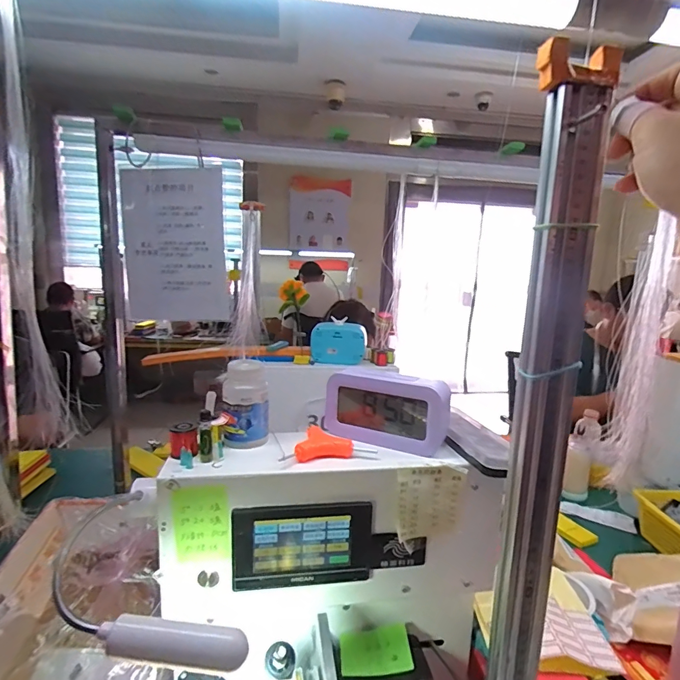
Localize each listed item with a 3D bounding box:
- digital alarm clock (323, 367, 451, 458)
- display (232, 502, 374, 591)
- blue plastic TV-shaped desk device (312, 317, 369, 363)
[{"bbox_3d":[0.051,0.079,0.465,0.136,0.086,0.038,6,11,25],"label":"digital alarm clock"},{"bbox_3d":[-0.035,0.204,0.406,0.136,0.082,0.009,0,10,-9],"label":"display"},{"bbox_3d":[-0.001,0.001,0.892,0.116,0.088,0.057,3,10,5],"label":"blue plastic TV-shaped desk device"}]

